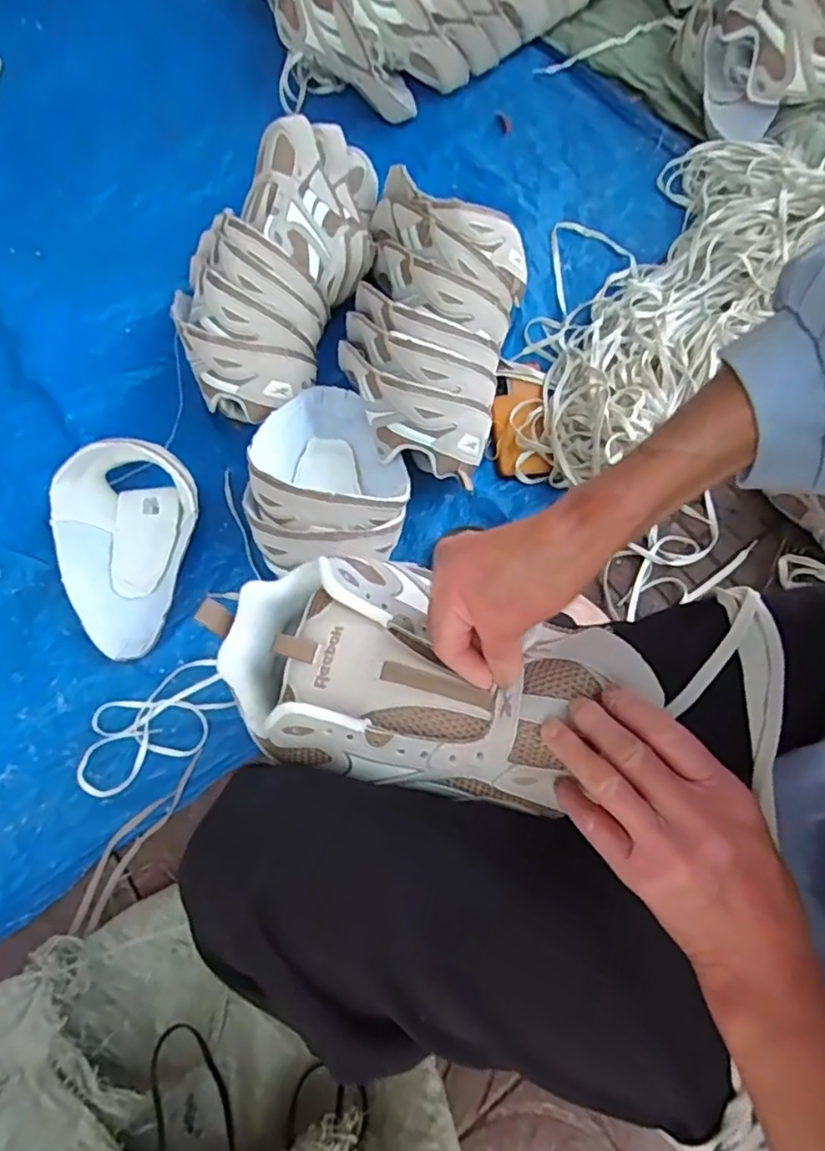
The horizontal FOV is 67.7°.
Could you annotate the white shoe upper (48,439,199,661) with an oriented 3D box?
[{"bbox_3d":[-0.336,-0.035,0.702,0.154,0.089,0.234,14,75,7],"label":"white shoe upper"}]

